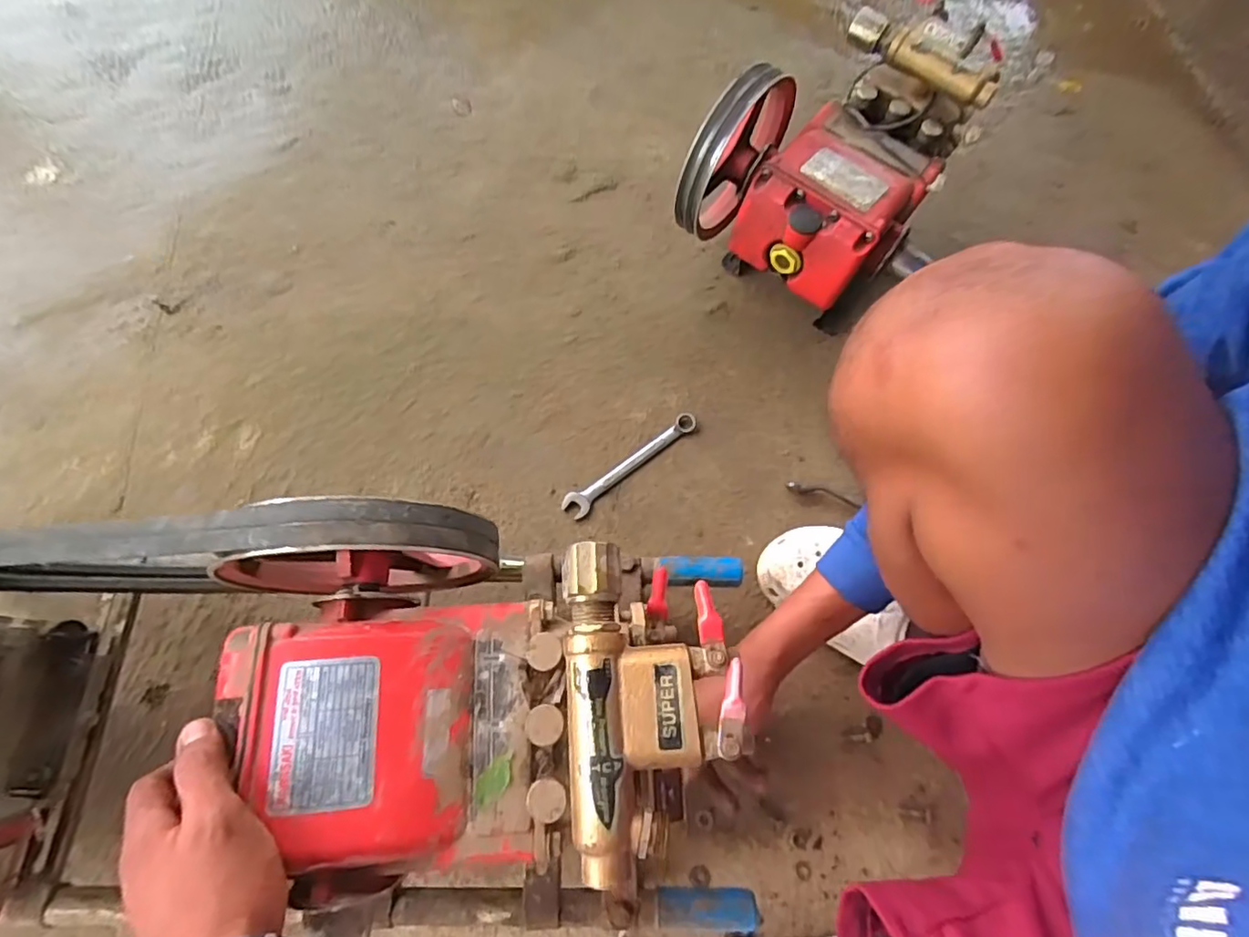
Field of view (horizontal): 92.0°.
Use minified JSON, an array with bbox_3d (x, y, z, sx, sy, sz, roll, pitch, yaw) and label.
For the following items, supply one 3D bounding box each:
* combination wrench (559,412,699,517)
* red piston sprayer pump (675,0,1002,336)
[{"bbox_3d":[0.010,-0.005,0.665,0.174,0.011,0.027,-35,76,-16],"label":"combination wrench"},{"bbox_3d":[0.239,-0.311,0.683,0.251,0.213,0.279,37,71,9],"label":"red piston sprayer pump"}]

